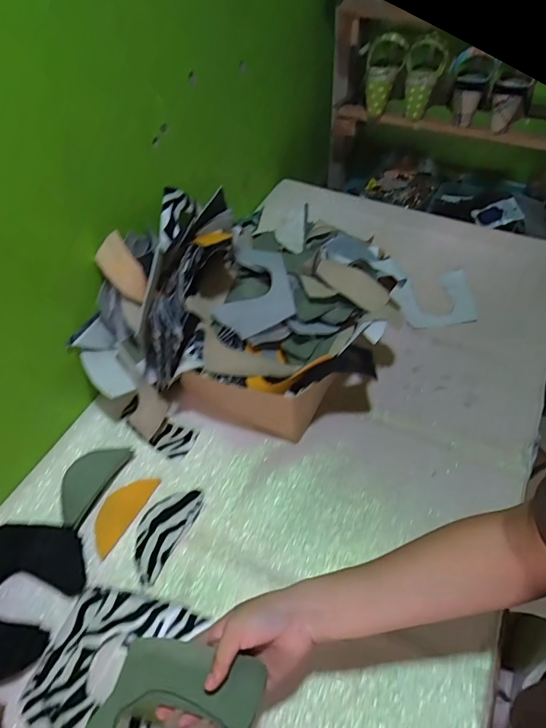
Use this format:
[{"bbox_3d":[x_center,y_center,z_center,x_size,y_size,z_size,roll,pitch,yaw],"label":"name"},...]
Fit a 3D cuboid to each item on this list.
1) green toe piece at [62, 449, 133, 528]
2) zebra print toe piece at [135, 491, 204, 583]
[{"bbox_3d":[-0.244,0.148,0.593,0.061,0.009,0.112,18,54,16],"label":"green toe piece"},{"bbox_3d":[-0.135,0.202,0.562,0.055,0.007,0.114,23,55,19],"label":"zebra print toe piece"}]

